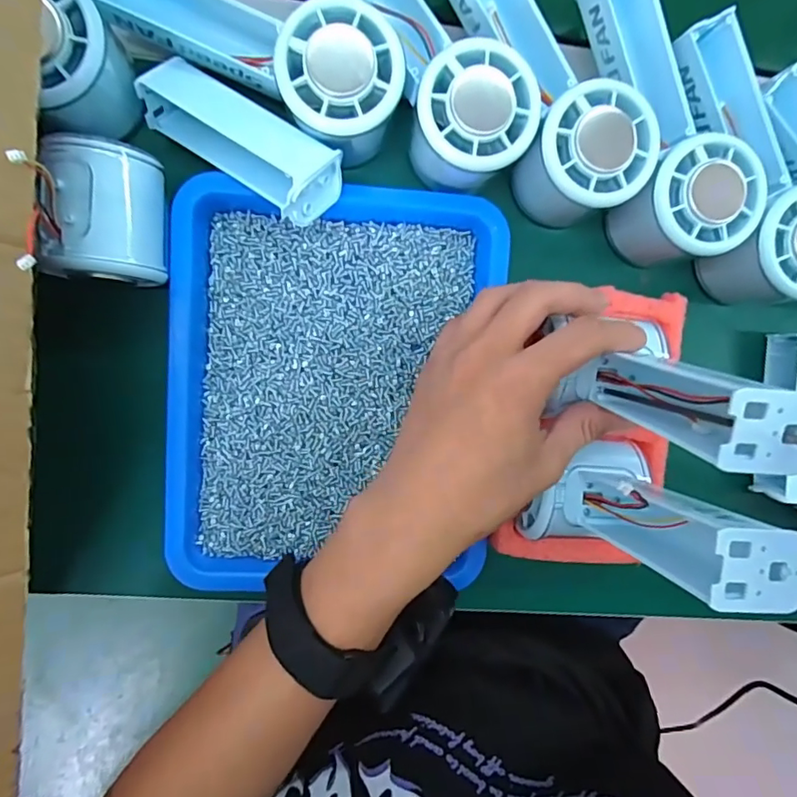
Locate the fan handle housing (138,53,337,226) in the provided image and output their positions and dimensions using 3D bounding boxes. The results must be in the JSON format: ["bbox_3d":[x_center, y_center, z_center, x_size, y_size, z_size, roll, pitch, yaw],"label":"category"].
[{"bbox_3d":[-0.077,-0.126,0.253,0.100,0.028,0.037,35,91,10],"label":"fan handle housing"}]

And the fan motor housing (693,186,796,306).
[{"bbox_3d":[0.202,-0.081,0.286,0.063,0.058,0.057,-11,96,-5],"label":"fan motor housing"}]

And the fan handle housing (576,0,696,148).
[{"bbox_3d":[0.123,-0.175,0.268,0.028,0.026,0.091,-27,97,-3],"label":"fan handle housing"}]

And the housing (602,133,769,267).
[{"bbox_3d":[0.148,-0.100,0.276,0.055,0.053,0.054,-1,95,-6],"label":"housing"}]

